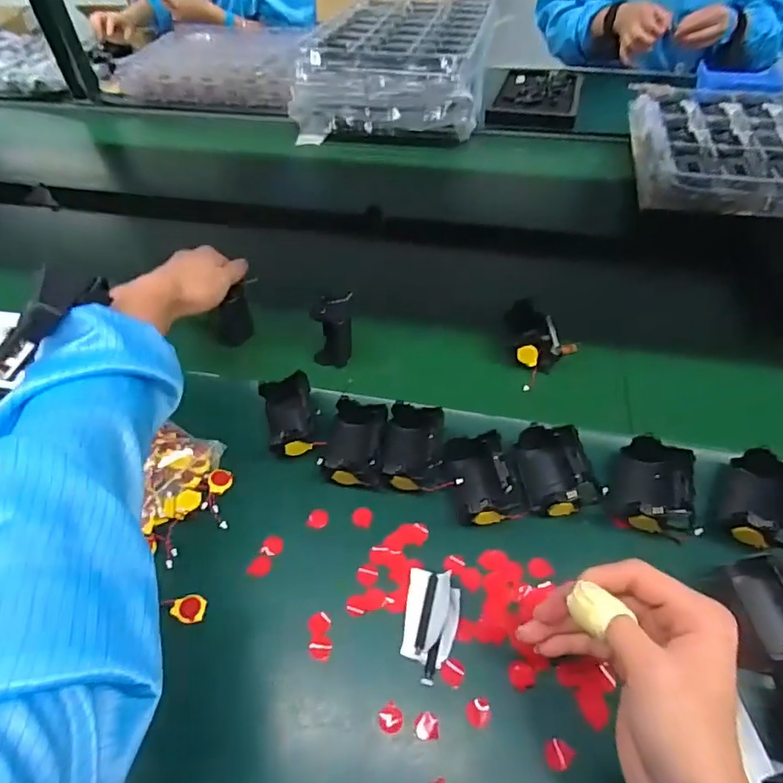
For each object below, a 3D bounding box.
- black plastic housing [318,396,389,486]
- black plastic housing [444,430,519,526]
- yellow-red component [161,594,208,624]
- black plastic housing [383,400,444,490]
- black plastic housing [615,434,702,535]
[{"bbox_3d":[-0.034,0.046,0.471,0.056,0.038,0.074,5,49,7],"label":"black plastic housing"},{"bbox_3d":[0.074,0.072,0.445,0.053,0.038,0.075,-8,49,-4],"label":"black plastic housing"},{"bbox_3d":[-0.155,0.164,0.401,0.029,0.004,0.021,-13,50,-8],"label":"yellow-red component"},{"bbox_3d":[0.020,0.047,0.462,0.047,0.041,0.079,3,49,5],"label":"black plastic housing"},{"bbox_3d":[0.213,0.074,0.427,0.053,0.033,0.071,7,50,9],"label":"black plastic housing"}]

